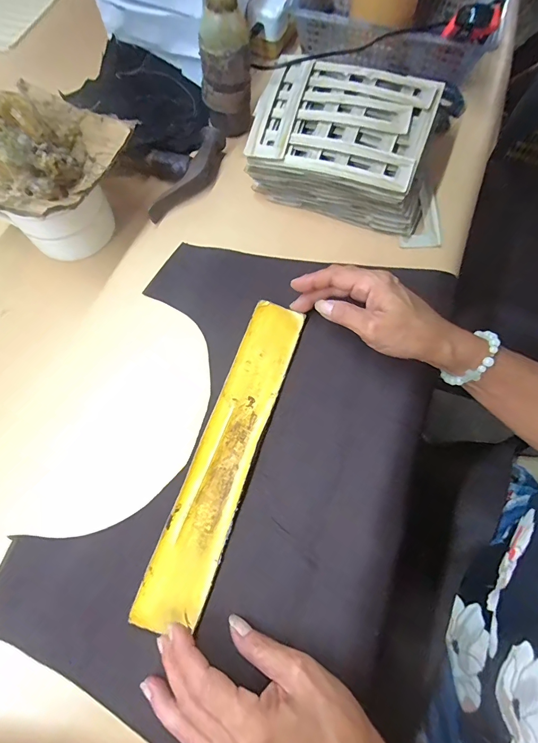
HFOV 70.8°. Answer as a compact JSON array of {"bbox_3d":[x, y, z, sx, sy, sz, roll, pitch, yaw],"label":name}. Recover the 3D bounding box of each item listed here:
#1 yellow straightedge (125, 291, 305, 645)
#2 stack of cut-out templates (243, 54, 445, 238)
[{"bbox_3d":[-0.034,0.060,0.309,0.047,0.007,0.264,17,70,9],"label":"yellow straightedge"},{"bbox_3d":[0.082,-0.246,0.404,0.189,0.057,0.160,19,69,8],"label":"stack of cut-out templates"}]

